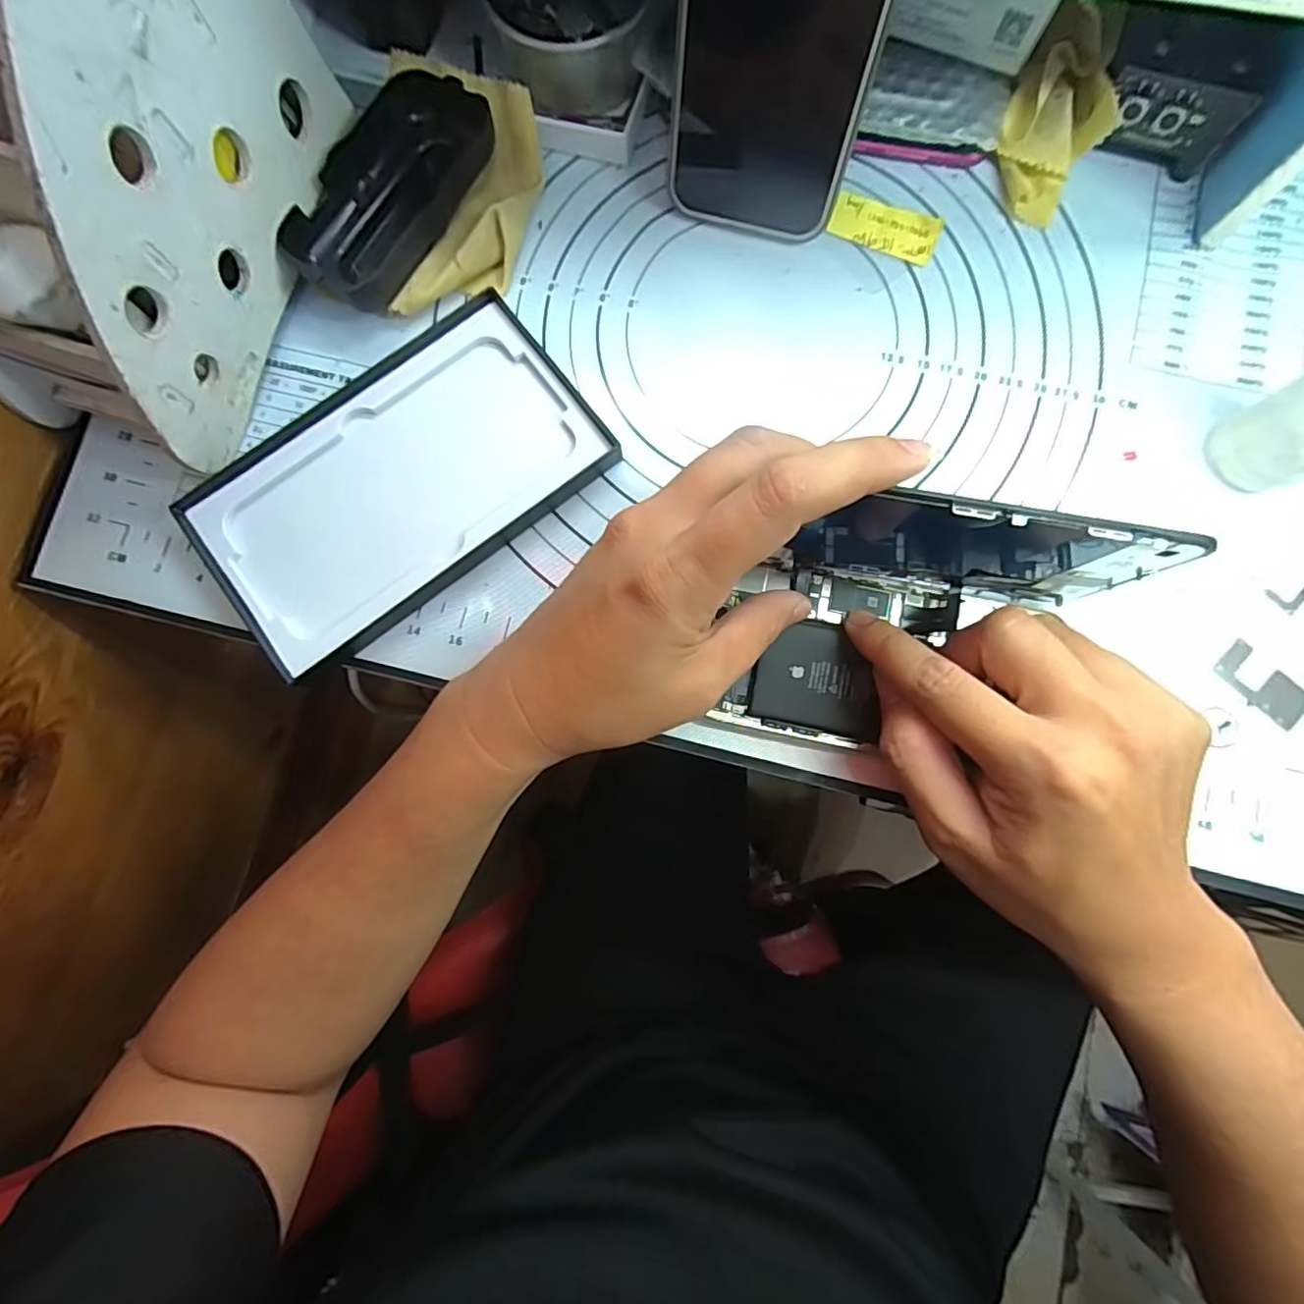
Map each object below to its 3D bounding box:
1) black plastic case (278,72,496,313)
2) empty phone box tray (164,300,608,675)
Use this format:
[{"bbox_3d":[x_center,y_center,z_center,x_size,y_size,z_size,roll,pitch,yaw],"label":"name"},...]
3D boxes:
[{"bbox_3d":[-0.118,-0.210,0.267,0.050,0.022,0.102,31,83,5],"label":"black plastic case"},{"bbox_3d":[-0.109,-0.075,0.257,0.167,0.012,0.097,-39,83,-5],"label":"empty phone box tray"}]

